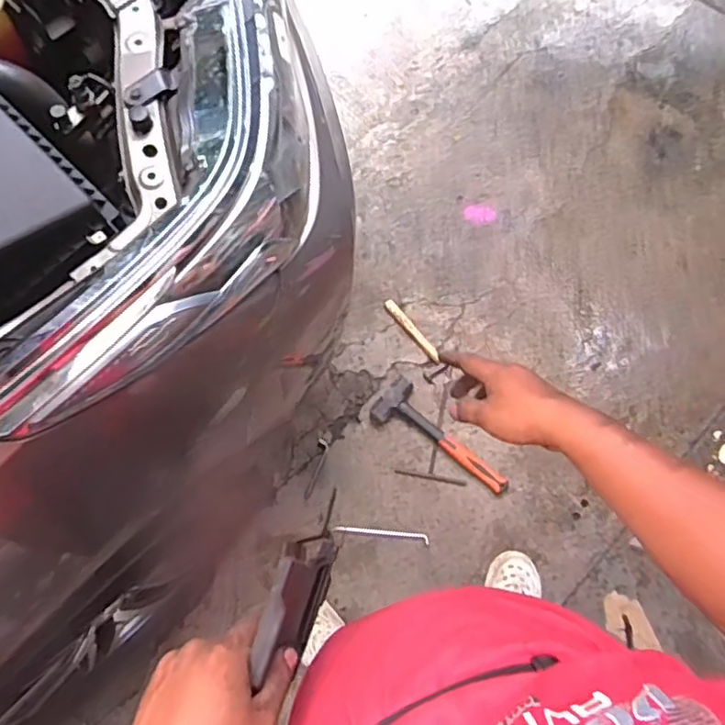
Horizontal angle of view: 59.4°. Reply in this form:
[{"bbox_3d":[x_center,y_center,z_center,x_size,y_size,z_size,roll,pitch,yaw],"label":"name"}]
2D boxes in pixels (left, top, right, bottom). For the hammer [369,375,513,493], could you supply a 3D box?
[{"bbox_3d":[0.189,0.207,1.592,0.380,0.040,0.127,44,80,9],"label":"hammer"}]

